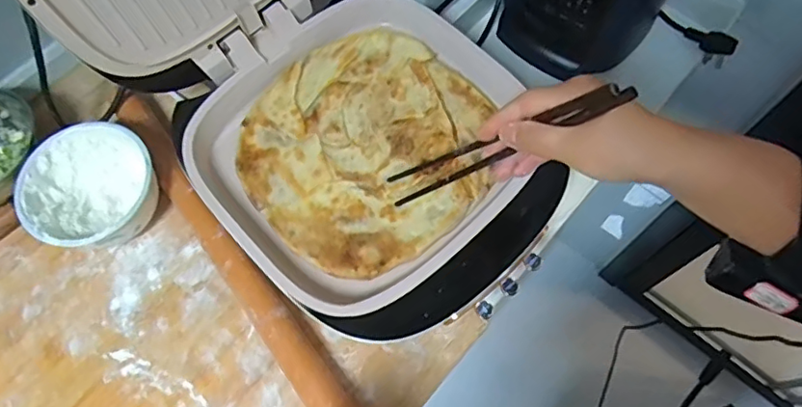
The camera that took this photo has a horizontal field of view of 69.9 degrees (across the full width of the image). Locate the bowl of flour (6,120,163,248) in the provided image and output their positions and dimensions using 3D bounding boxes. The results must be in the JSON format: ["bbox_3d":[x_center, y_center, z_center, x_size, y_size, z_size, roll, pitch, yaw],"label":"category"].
[{"bbox_3d":[-0.298,-0.009,0.563,0.123,0.074,0.117,-1,67,1],"label":"bowl of flour"}]

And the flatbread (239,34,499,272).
[{"bbox_3d":[-0.031,-0.057,0.543,0.227,0.016,0.219,0,66,0],"label":"flatbread"}]

